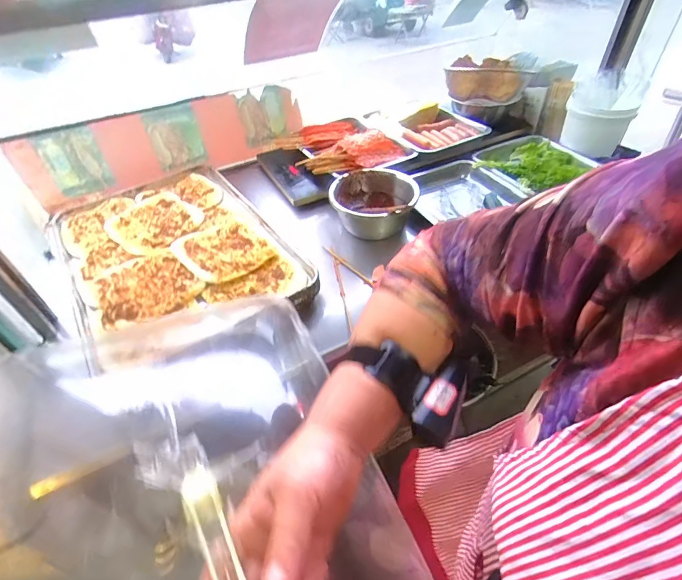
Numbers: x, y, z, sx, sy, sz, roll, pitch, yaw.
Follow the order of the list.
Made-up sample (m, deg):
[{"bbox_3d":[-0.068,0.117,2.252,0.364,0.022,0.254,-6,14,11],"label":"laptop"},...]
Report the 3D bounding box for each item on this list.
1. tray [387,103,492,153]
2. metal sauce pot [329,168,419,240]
[{"bbox_3d":[0.277,-0.469,1.133,0.241,0.065,0.224,-26,46,-23],"label":"tray"},{"bbox_3d":[0.074,-0.191,0.883,0.186,0.098,0.189,-2,41,2],"label":"metal sauce pot"}]

